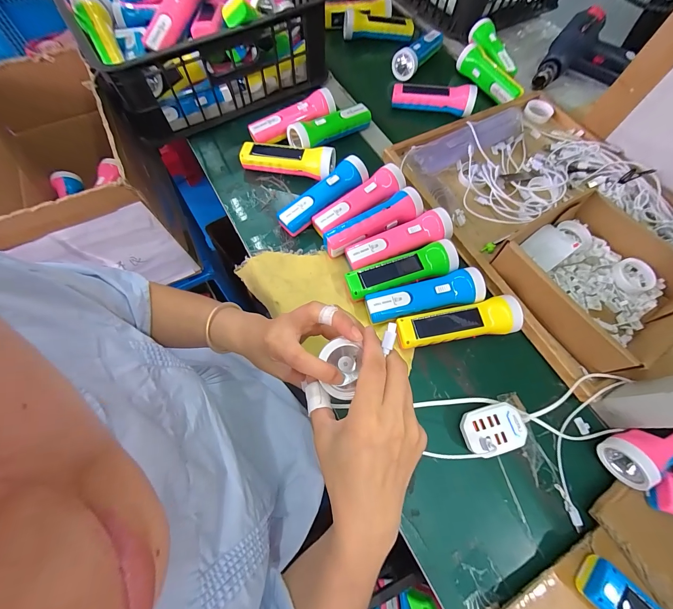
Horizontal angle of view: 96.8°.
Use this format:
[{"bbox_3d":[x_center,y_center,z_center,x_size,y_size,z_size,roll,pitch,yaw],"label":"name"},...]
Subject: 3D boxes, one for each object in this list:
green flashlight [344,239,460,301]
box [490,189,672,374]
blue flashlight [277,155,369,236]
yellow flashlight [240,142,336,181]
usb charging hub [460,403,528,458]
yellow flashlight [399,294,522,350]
[{"bbox_3d":[0.096,-0.050,0.447,0.166,0.039,0.053,-14,69,-7],"label":"green flashlight"},{"bbox_3d":[0.372,-0.040,0.429,0.199,0.070,0.210,-34,72,-13],"label":"box"},{"bbox_3d":[-0.019,-0.175,0.491,0.168,0.048,0.048,-38,74,-15],"label":"blue flashlight"},{"bbox_3d":[-0.085,-0.251,0.517,0.159,0.052,0.046,14,69,5],"label":"yellow flashlight"},{"bbox_3d":[0.192,0.156,0.375,0.076,0.026,0.052,-13,69,-6],"label":"usb charging hub"},{"bbox_3d":[0.167,0.029,0.420,0.169,0.041,0.047,-9,69,-5],"label":"yellow flashlight"}]

